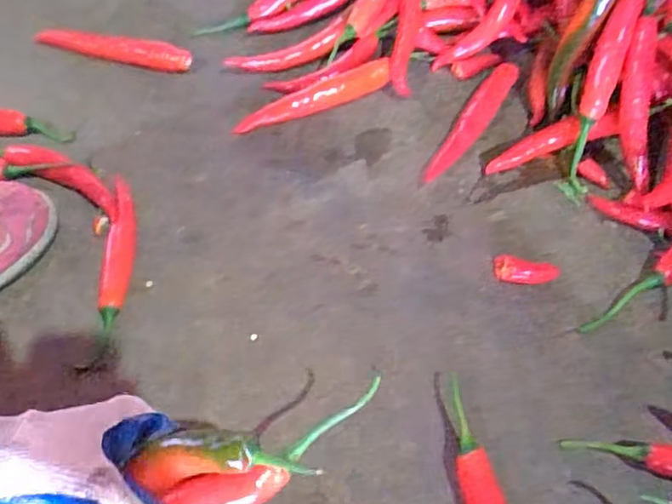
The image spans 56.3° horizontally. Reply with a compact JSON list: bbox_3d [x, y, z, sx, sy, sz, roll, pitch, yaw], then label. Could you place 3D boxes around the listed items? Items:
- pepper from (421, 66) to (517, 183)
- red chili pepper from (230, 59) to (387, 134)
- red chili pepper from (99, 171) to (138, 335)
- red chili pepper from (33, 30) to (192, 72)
[{"bbox_3d":[0.110,-0.105,0.505,0.023,0.014,0.138,27,61,18],"label":"pepper"},{"bbox_3d":[-0.019,-0.129,0.525,0.137,0.020,0.020,-18,58,-11],"label":"red chili pepper"},{"bbox_3d":[-0.150,-0.002,0.441,0.022,0.019,0.120,-3,56,-1],"label":"red chili pepper"},{"bbox_3d":[-0.198,-0.178,0.555,0.146,0.025,0.020,12,57,9],"label":"red chili pepper"}]

